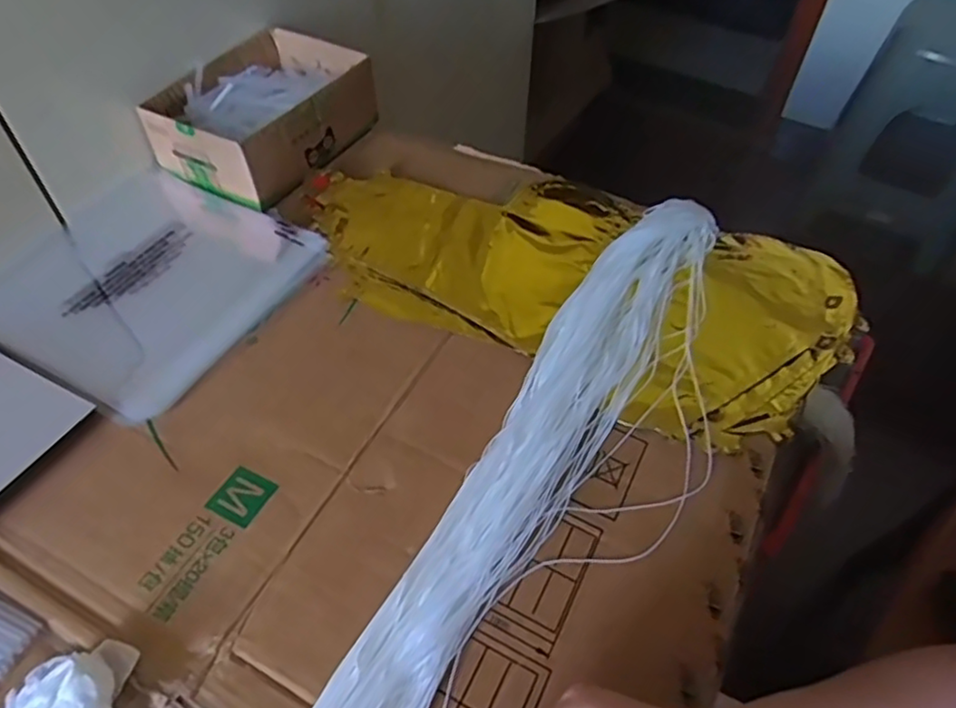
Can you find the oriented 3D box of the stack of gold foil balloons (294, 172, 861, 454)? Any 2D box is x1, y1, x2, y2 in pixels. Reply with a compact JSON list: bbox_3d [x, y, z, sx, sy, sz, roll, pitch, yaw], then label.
[{"bbox_3d":[0.072,-0.071,0.538,0.443,0.018,0.224,19,53,13],"label":"stack of gold foil balloons"}]

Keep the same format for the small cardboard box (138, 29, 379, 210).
[{"bbox_3d":[-0.199,-0.231,0.630,0.140,0.060,0.189,25,55,17],"label":"small cardboard box"}]

